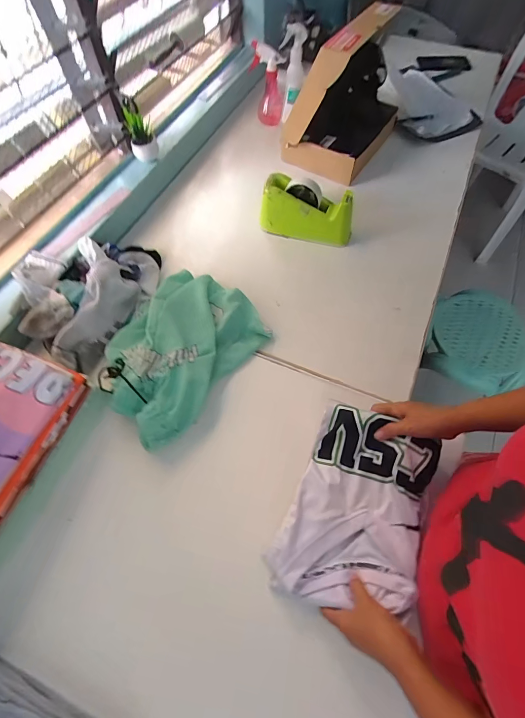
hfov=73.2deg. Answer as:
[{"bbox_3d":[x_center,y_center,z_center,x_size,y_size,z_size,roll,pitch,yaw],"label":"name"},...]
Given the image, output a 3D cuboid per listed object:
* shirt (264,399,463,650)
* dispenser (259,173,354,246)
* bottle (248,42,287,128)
[{"bbox_3d":[0.140,0.211,0.499,0.188,0.062,0.261,20,64,10],"label":"shirt"},{"bbox_3d":[0.099,-0.320,0.764,0.192,0.116,0.067,17,63,9],"label":"dispenser"},{"bbox_3d":[0.014,-0.789,1.008,0.085,0.193,0.095,-7,62,-4],"label":"bottle"}]

